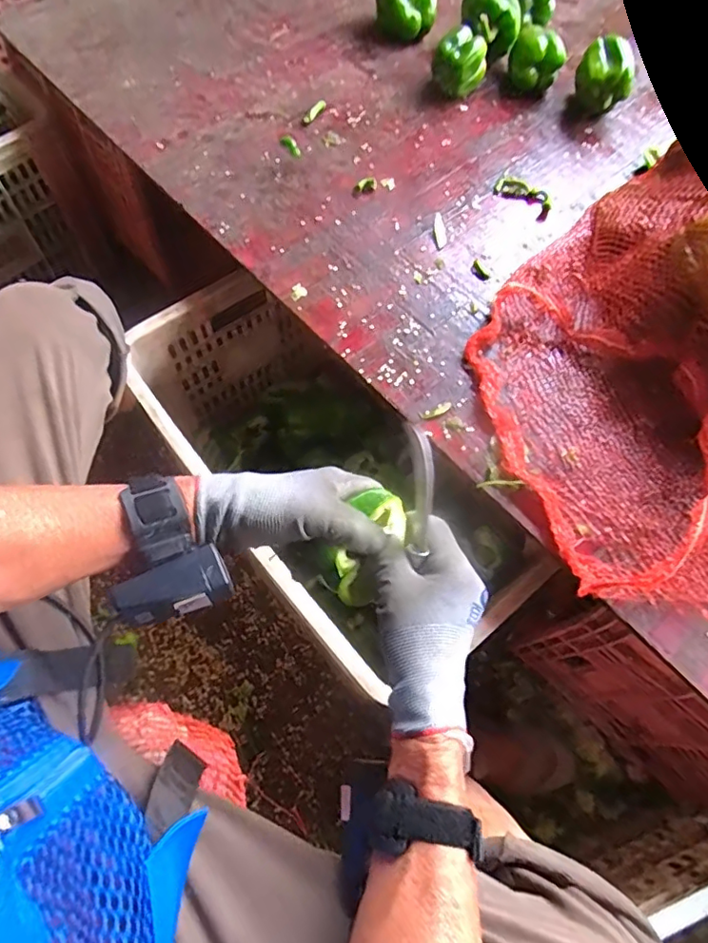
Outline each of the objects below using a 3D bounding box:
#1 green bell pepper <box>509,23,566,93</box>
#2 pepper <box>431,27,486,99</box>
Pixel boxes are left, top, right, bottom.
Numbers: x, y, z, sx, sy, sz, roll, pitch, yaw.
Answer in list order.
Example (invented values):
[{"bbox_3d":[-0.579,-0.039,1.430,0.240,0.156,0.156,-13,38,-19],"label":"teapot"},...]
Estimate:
[{"bbox_3d":[0.248,-0.556,0.753,0.073,0.057,0.066,14,66,4],"label":"green bell pepper"},{"bbox_3d":[0.143,-0.544,0.741,0.057,0.064,0.056,1,66,-2],"label":"pepper"}]

